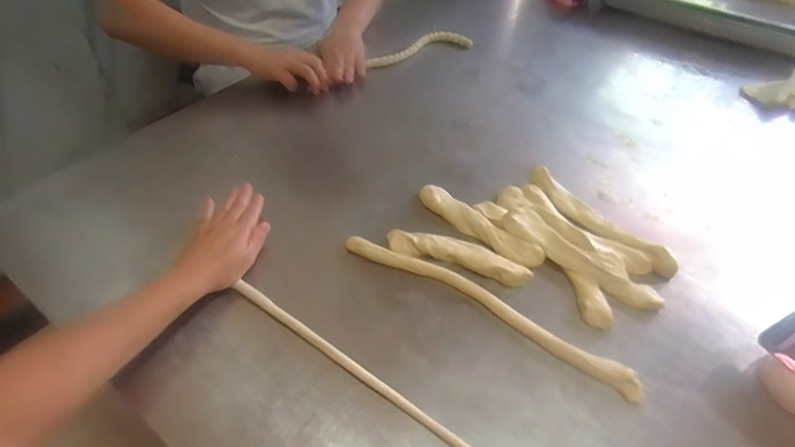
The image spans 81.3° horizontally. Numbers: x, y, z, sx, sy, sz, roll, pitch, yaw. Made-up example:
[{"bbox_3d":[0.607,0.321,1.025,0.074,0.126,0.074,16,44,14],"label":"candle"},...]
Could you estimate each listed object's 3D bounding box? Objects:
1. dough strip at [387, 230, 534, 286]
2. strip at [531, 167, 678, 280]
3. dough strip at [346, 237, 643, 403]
[{"bbox_3d":[0.078,0.036,0.587,0.179,0.017,0.046,17,50,11],"label":"dough strip"},{"bbox_3d":[0.271,-0.002,0.628,0.034,0.031,0.219,-31,57,-27],"label":"strip"},{"bbox_3d":[0.101,0.090,0.542,0.362,0.016,0.042,27,52,19],"label":"dough strip"}]

